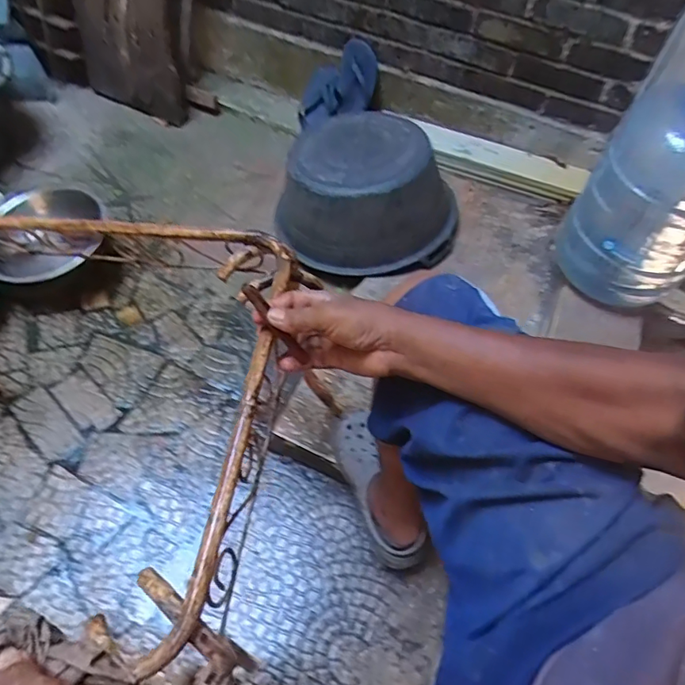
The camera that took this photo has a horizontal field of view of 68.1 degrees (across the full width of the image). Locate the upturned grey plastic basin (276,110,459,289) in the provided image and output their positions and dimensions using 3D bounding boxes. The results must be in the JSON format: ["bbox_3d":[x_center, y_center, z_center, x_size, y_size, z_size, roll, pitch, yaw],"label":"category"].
[{"bbox_3d":[0.073,-0.357,1.219,0.410,0.244,0.379,2,57,-3],"label":"upturned grey plastic basin"}]

